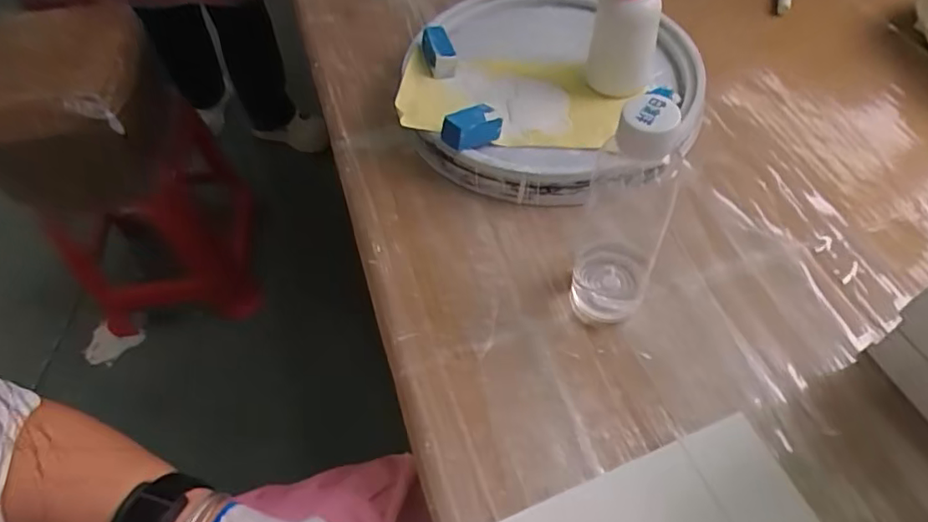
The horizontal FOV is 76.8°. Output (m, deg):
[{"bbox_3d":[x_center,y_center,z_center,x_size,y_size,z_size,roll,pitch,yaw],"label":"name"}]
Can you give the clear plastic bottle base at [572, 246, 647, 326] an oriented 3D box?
[{"bbox_3d":[0.112,0.017,0.459,0.053,0.038,0.053,-2,55,2],"label":"clear plastic bottle base"}]

